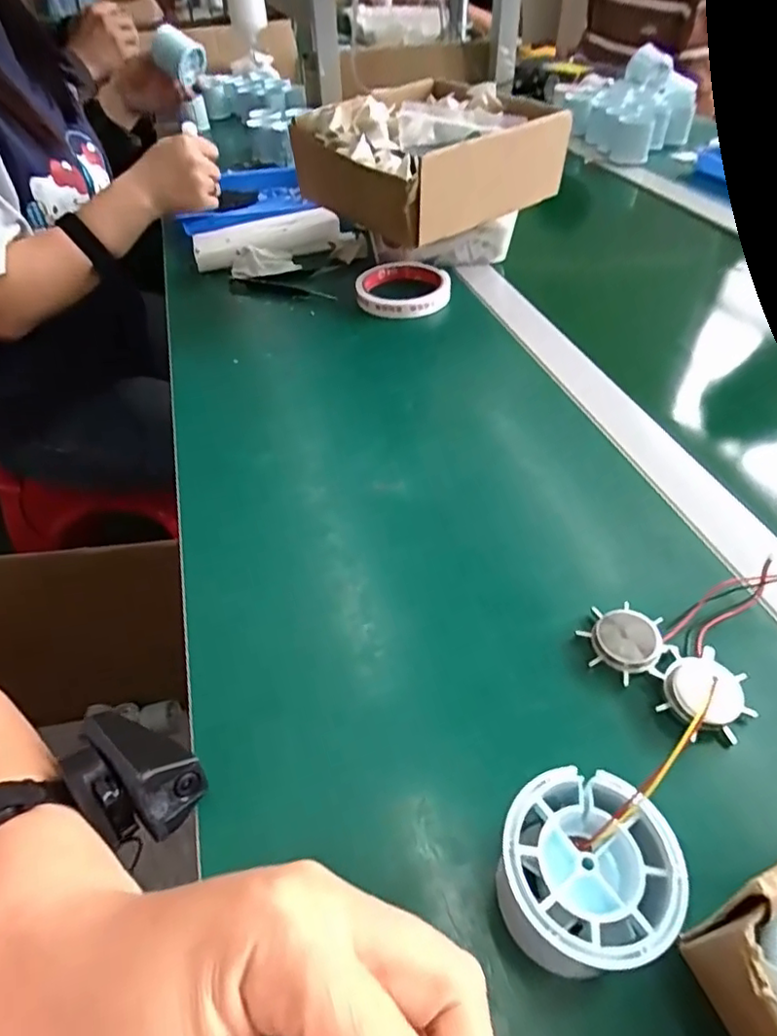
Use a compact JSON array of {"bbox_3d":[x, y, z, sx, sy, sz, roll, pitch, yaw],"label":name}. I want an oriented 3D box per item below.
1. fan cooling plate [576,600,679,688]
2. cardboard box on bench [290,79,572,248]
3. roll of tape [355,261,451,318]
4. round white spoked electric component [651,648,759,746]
[{"bbox_3d":[0.119,0.061,0.285,0.040,0.012,0.039,-1,45,1],"label":"fan cooling plate"},{"bbox_3d":[0.041,-0.354,0.557,0.203,0.075,0.191,-28,51,-23],"label":"cardboard box on bench"},{"bbox_3d":[0.013,-0.230,0.576,0.092,0.023,0.091,-1,45,1],"label":"roll of tape"},{"bbox_3d":[0.145,0.080,0.265,0.040,0.010,0.041,-1,45,1],"label":"round white spoked electric component"}]

